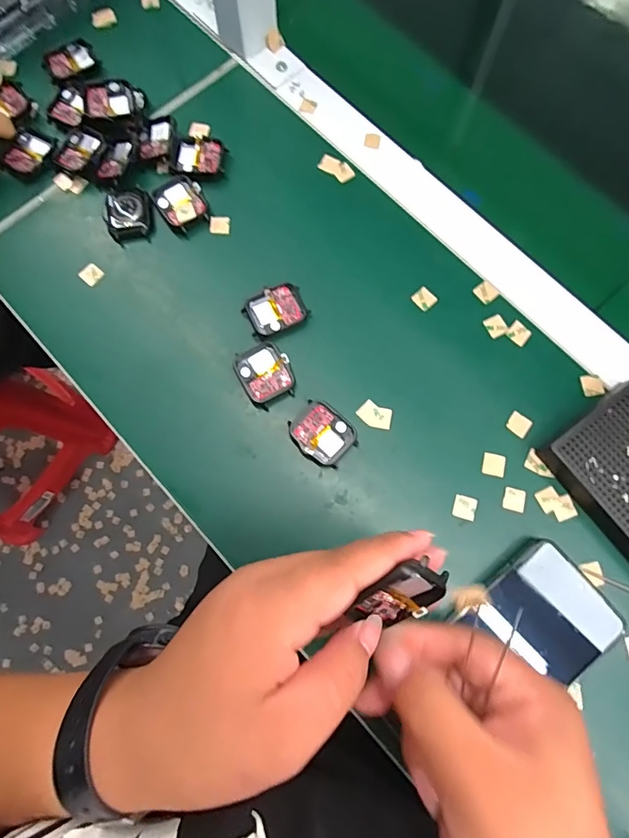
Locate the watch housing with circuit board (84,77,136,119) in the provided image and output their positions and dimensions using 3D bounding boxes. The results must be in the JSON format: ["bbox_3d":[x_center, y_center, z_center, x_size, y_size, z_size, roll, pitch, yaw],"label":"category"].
[{"bbox_3d":[-0.177,-0.277,0.389,0.040,0.011,0.034,-11,77,-3],"label":"watch housing with circuit board"}]

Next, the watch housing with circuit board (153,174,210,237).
[{"bbox_3d":[-0.111,-0.181,0.376,0.037,0.008,0.046,-35,79,-8],"label":"watch housing with circuit board"}]

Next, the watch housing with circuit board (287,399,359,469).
[{"bbox_3d":[0.006,0.011,0.333,0.046,0.011,0.039,42,80,9],"label":"watch housing with circuit board"}]

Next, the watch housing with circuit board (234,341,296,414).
[{"bbox_3d":[-0.038,-0.034,0.342,0.039,0.009,0.046,-30,79,-7],"label":"watch housing with circuit board"}]

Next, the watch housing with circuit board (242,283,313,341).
[{"bbox_3d":[-0.030,-0.085,0.356,0.047,0.010,0.037,-24,78,-6],"label":"watch housing with circuit board"}]

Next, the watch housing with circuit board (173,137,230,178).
[{"bbox_3d":[-0.099,-0.225,0.387,0.043,0.008,0.039,-2,77,-1],"label":"watch housing with circuit board"}]

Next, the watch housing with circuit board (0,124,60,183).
[{"bbox_3d":[-0.247,-0.230,0.388,0.036,0.010,0.045,31,78,7],"label":"watch housing with circuit board"}]

